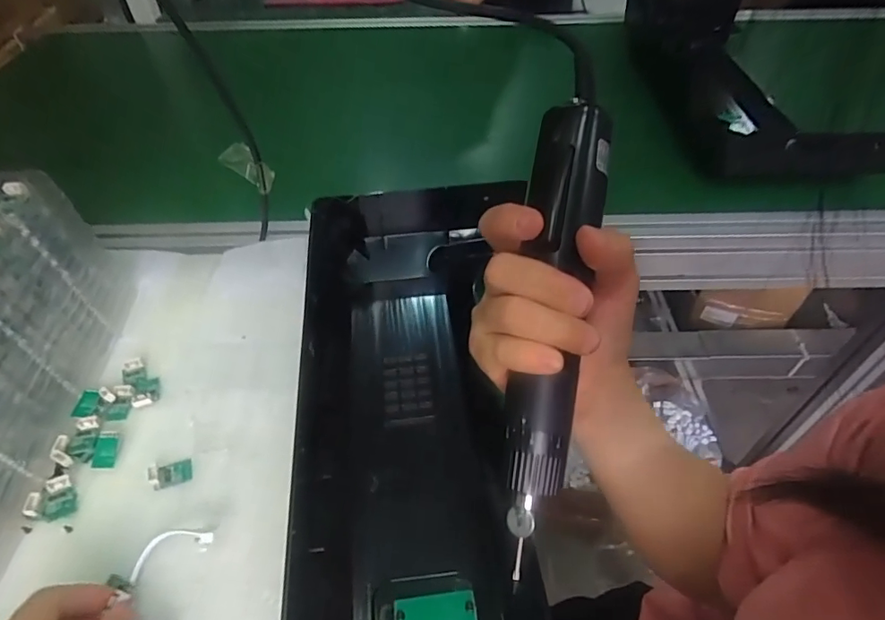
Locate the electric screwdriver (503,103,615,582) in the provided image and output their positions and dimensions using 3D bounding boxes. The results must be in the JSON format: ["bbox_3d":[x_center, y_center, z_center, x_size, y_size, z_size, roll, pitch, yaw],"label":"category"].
[{"bbox_3d":[0.053,0.004,0.246,0.035,0.026,0.217,8,86,12],"label":"electric screwdriver"}]

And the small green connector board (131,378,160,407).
[{"bbox_3d":[-0.237,0.064,0.406,0.017,0.009,0.031,-18,35,-11],"label":"small green connector board"}]

